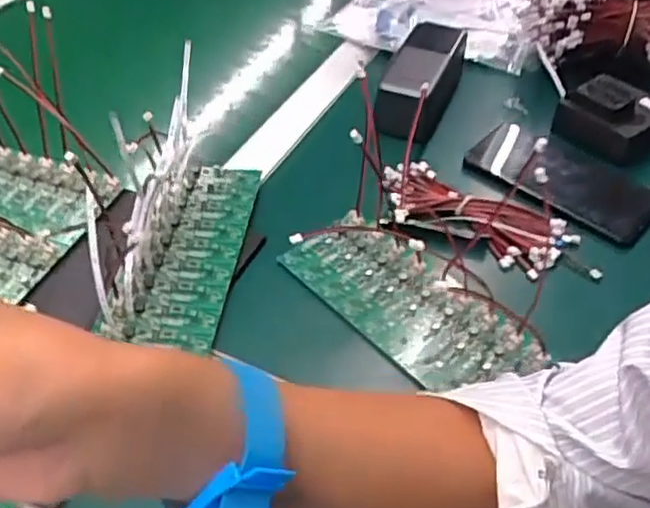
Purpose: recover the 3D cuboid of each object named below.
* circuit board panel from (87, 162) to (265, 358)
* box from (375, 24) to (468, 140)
[{"bbox_3d":[-0.101,-0.010,0.519,0.072,0.022,0.184,4,45,5],"label":"circuit board panel"},{"bbox_3d":[0.098,-0.175,0.669,0.055,0.057,0.159,17,48,17],"label":"box"}]

